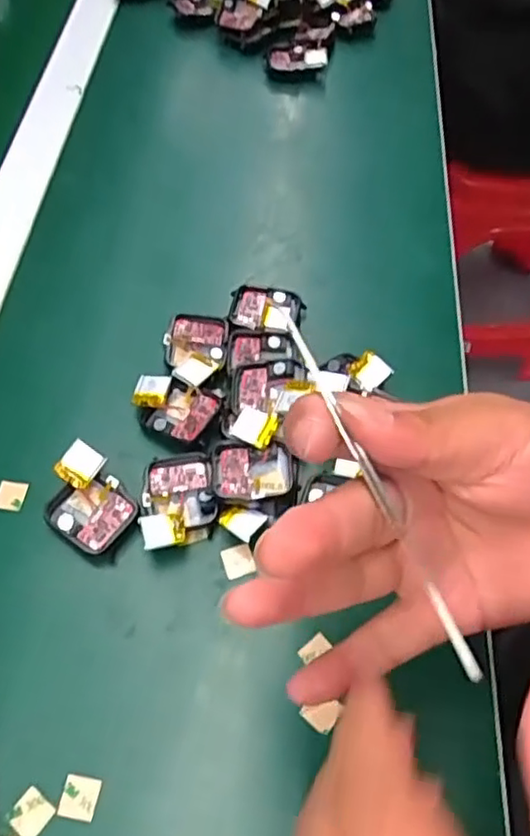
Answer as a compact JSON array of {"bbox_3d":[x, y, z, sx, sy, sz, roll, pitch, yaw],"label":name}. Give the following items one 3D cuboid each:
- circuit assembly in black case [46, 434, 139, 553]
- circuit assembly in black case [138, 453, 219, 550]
[{"bbox_3d":[-0.093,0.044,0.343,0.048,0.023,0.043,31,63,18],"label":"circuit assembly in black case"},{"bbox_3d":[-0.045,0.045,0.345,0.039,0.019,0.054,-4,58,-2],"label":"circuit assembly in black case"}]

